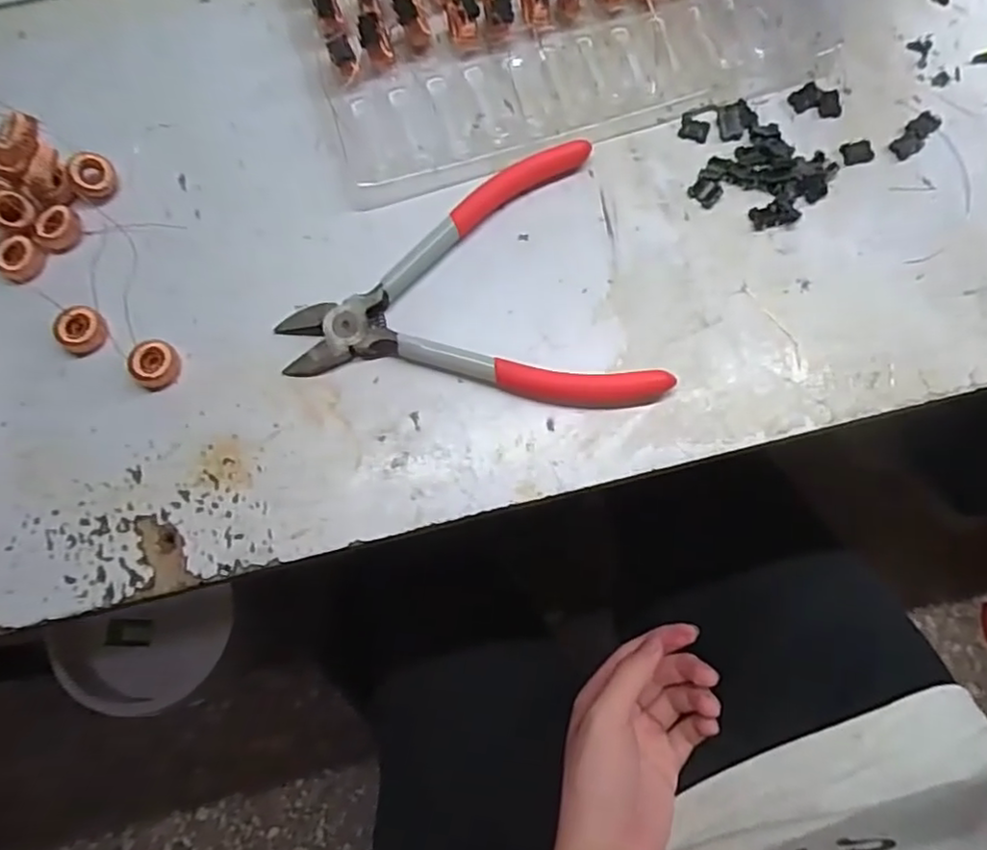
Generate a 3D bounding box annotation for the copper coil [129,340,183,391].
[{"bbox_3d":[-0.134,-0.024,0.257,0.015,0.012,0.019,28,78,7],"label":"copper coil"}]

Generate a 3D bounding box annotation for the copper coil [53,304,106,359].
[{"bbox_3d":[-0.168,-0.038,0.263,0.015,0.012,0.019,24,77,6],"label":"copper coil"}]

